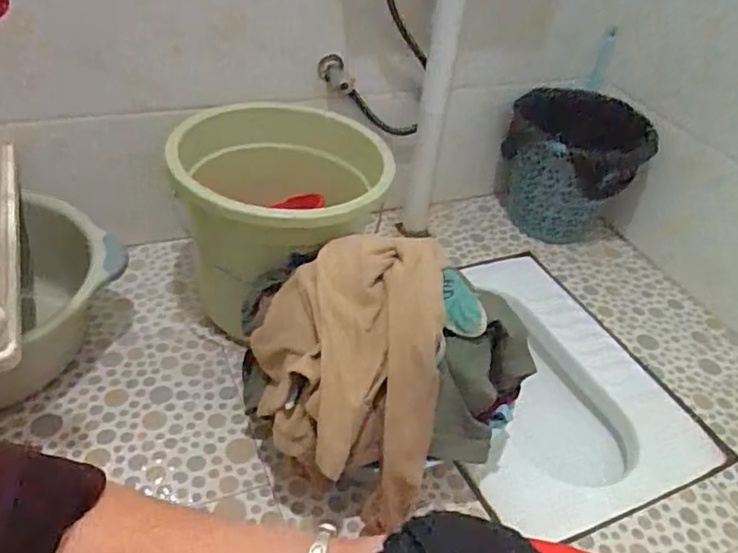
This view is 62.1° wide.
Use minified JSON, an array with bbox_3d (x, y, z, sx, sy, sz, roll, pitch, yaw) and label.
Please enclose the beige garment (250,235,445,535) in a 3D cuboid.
[{"bbox_3d":[-0.031,0.095,0.740,0.225,0.192,0.285,7,38,-1],"label":"beige garment"}]

